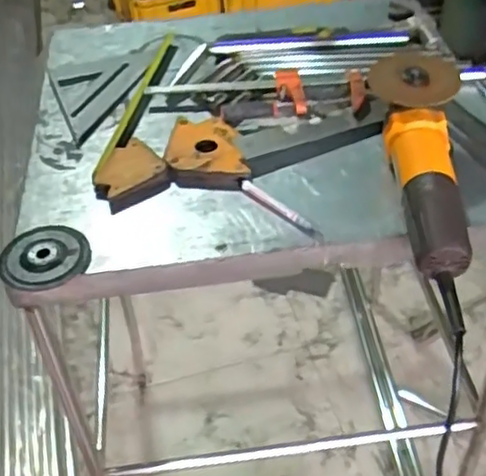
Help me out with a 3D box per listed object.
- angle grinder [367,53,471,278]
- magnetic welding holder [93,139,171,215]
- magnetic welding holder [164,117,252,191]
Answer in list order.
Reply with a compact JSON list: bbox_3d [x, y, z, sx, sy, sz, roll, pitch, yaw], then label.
[{"bbox_3d":[0.201,-0.088,0.722,0.087,0.080,0.298,-1,58,1],"label":"angle grinder"},{"bbox_3d":[-0.142,-0.080,0.790,0.084,0.024,0.099,-27,49,-21],"label":"magnetic welding holder"},{"bbox_3d":[-0.040,-0.108,0.800,0.097,0.023,0.127,1,45,6],"label":"magnetic welding holder"}]

